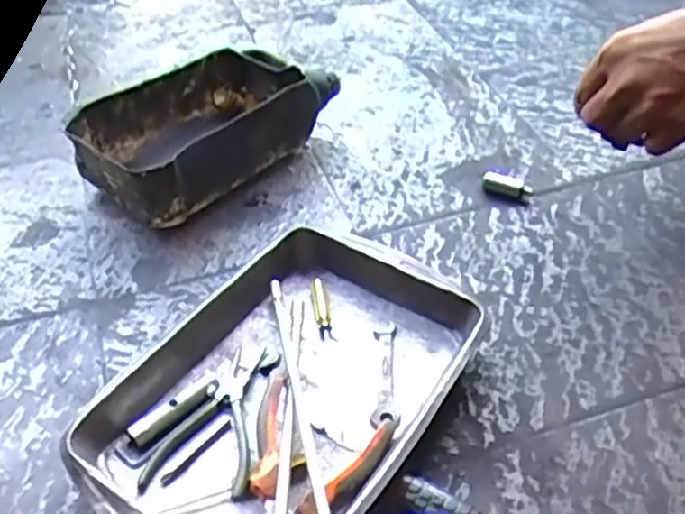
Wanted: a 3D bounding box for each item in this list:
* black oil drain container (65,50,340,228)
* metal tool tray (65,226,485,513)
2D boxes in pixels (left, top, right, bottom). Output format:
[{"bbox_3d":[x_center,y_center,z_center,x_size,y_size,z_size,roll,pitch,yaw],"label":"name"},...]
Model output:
[{"bbox_3d":[-0.176,-0.168,0.912,0.188,0.098,0.303,30,53,29],"label":"black oil drain container"},{"bbox_3d":[-0.046,0.114,0.634,0.257,0.053,0.368,24,50,25],"label":"metal tool tray"}]

